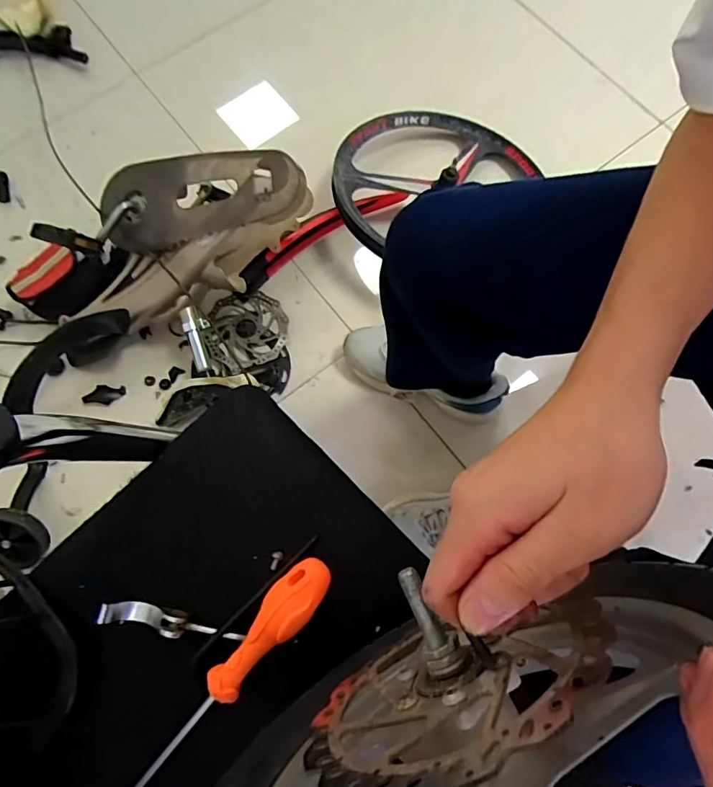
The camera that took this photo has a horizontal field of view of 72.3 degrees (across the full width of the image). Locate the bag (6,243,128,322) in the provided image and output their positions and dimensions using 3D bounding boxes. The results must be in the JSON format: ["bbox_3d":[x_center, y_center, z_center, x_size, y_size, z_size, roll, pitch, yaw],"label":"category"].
[{"bbox_3d":[-0.530,-0.220,0.887,0.126,0.074,0.180,34,77,10],"label":"bag"}]

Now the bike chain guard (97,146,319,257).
[{"bbox_3d":[-0.243,-0.300,0.761,0.337,0.048,0.132,-3,91,14],"label":"bike chain guard"}]

